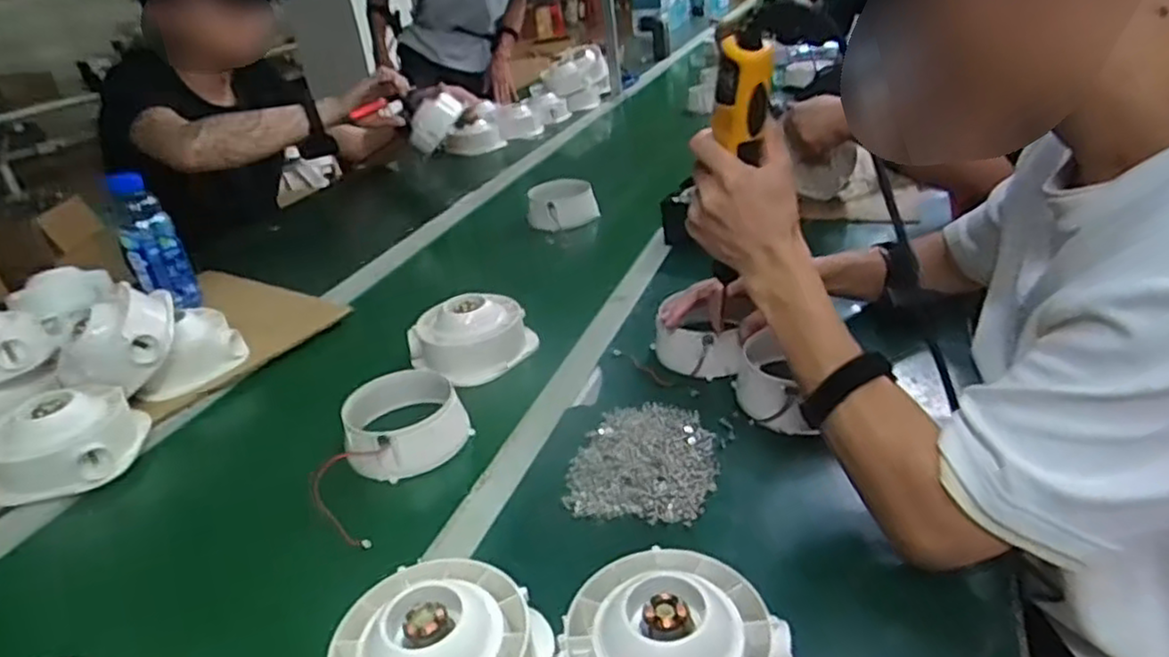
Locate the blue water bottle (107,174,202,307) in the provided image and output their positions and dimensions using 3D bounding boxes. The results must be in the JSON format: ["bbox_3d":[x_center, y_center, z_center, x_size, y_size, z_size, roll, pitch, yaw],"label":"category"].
[{"bbox_3d":[-0.624,-0.123,1.020,0.070,0.188,0.079,-25,34,-27],"label":"blue water bottle"}]

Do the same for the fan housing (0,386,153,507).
[{"bbox_3d":[-0.546,0.114,0.740,0.125,0.071,0.116,-9,30,-2],"label":"fan housing"}]

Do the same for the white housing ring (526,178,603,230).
[{"bbox_3d":[-0.043,-0.223,1.250,0.116,0.069,0.092,-21,32,-22],"label":"white housing ring"}]

